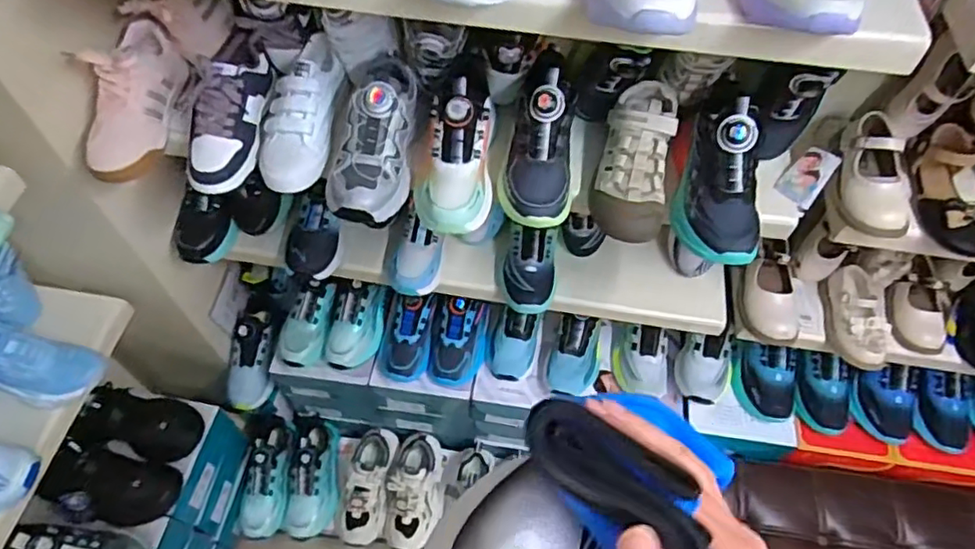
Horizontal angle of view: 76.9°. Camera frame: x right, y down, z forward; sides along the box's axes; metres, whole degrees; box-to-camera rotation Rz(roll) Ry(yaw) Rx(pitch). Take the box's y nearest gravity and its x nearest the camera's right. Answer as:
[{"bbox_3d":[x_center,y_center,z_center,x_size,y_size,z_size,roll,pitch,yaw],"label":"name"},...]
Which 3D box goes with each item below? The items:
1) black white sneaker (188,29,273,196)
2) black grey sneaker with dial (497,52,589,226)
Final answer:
[{"bbox_3d":[-0.343,-0.221,0.817,0.072,0.090,0.223,6,75,3],"label":"black white sneaker"},{"bbox_3d":[0.078,-0.171,0.800,0.099,0.131,0.218,15,57,8],"label":"black grey sneaker with dial"}]

